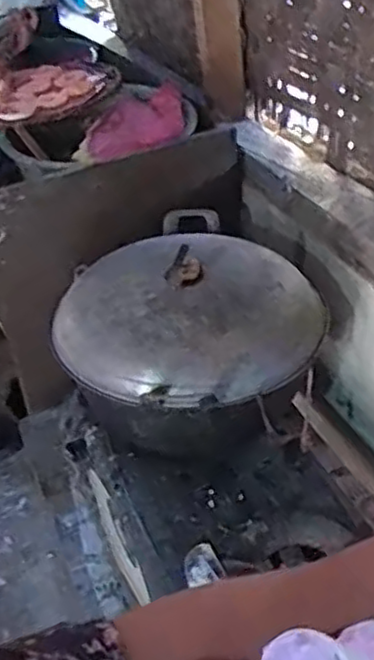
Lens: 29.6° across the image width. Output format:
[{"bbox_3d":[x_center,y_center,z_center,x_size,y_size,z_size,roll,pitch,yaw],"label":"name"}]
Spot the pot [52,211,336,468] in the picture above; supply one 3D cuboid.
[{"bbox_3d":[-0.007,0.008,1.244,0.411,0.255,0.440,-4,39,3],"label":"pot"}]

